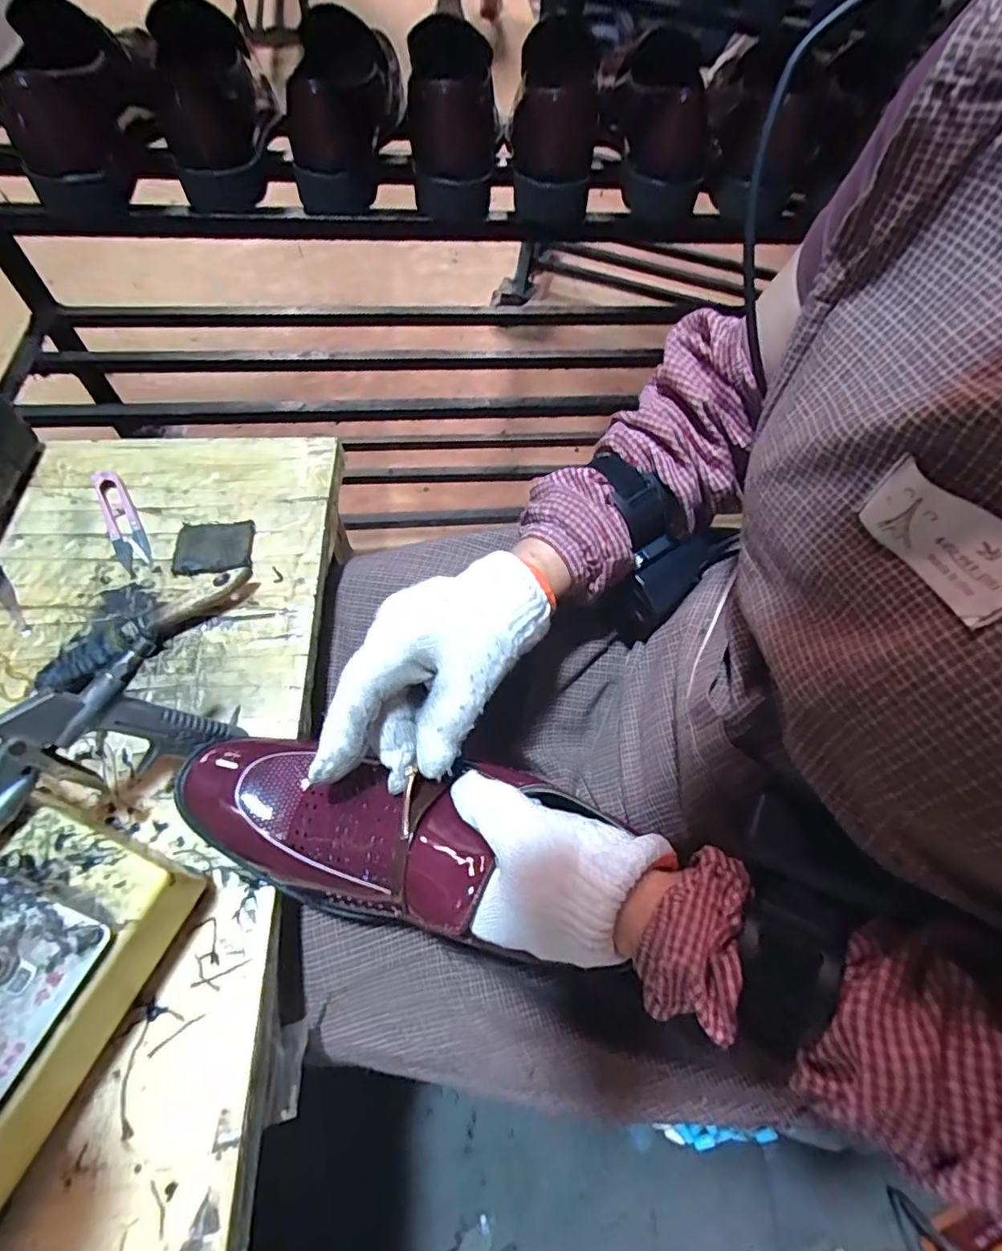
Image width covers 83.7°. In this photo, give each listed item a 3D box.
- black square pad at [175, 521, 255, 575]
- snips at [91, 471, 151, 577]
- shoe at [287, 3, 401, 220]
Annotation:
[{"bbox_3d":[-0.220,-0.064,0.431,0.055,0.011,0.049,-1,61,-5],"label":"black square pad"},{"bbox_3d":[-0.302,-0.086,0.443,0.025,0.011,0.103,-28,67,-18],"label":"snips"},{"bbox_3d":[-0.154,-0.531,0.564,0.077,0.095,0.234,4,61,-2],"label":"shoe"}]

